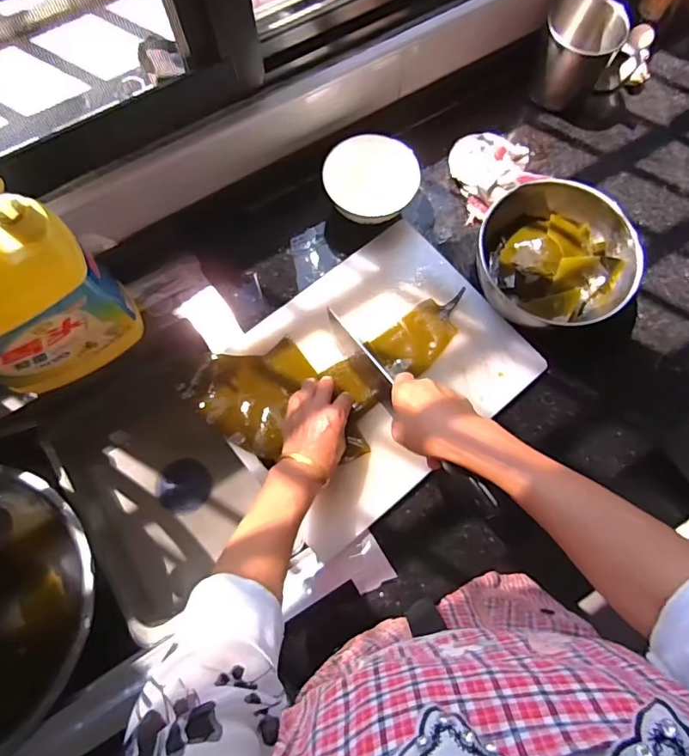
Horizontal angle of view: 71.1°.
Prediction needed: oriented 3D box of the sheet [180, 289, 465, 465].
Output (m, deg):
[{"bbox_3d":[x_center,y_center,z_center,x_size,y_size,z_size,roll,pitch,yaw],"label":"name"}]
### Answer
[{"bbox_3d":[-0.008,0.015,0.622,0.356,0.022,0.166,-16,76,-4],"label":"sheet"}]

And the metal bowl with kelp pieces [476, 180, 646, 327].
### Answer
[{"bbox_3d":[0.277,-0.172,0.659,0.198,0.081,0.218,1,75,-1],"label":"metal bowl with kelp pieces"}]

